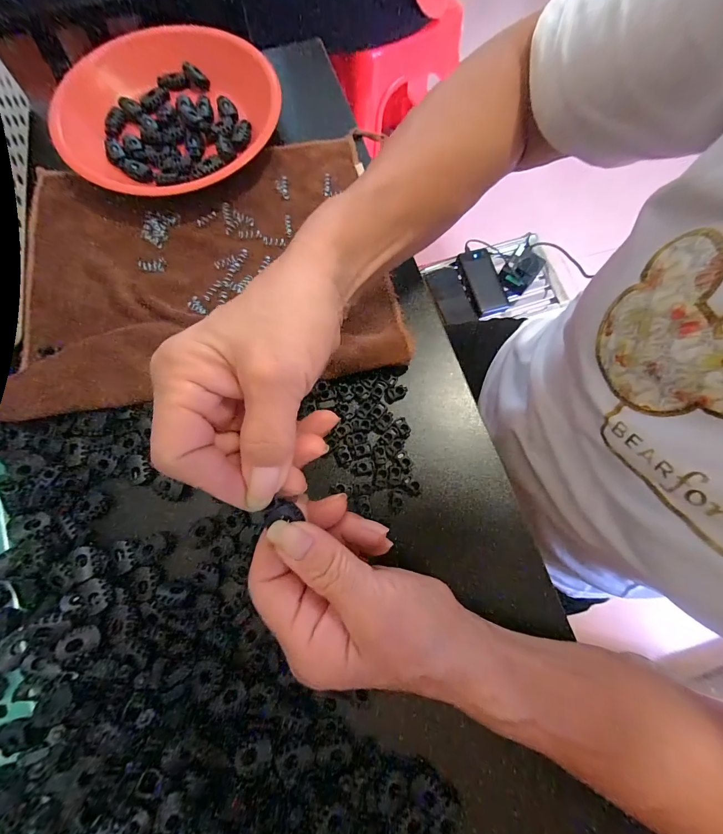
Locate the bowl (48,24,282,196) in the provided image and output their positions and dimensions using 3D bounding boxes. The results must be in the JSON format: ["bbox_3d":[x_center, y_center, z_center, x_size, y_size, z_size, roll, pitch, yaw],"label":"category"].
[{"bbox_3d":[-0.179,-0.279,0.316,0.167,0.028,0.189,37,78,8],"label":"bowl"}]

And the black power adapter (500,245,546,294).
[{"bbox_3d":[0.362,-0.332,0.787,0.071,0.050,0.090,37,78,8],"label":"black power adapter"}]

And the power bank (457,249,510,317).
[{"bbox_3d":[0.279,-0.310,0.786,0.081,0.020,0.151,-15,77,-5],"label":"power bank"}]

